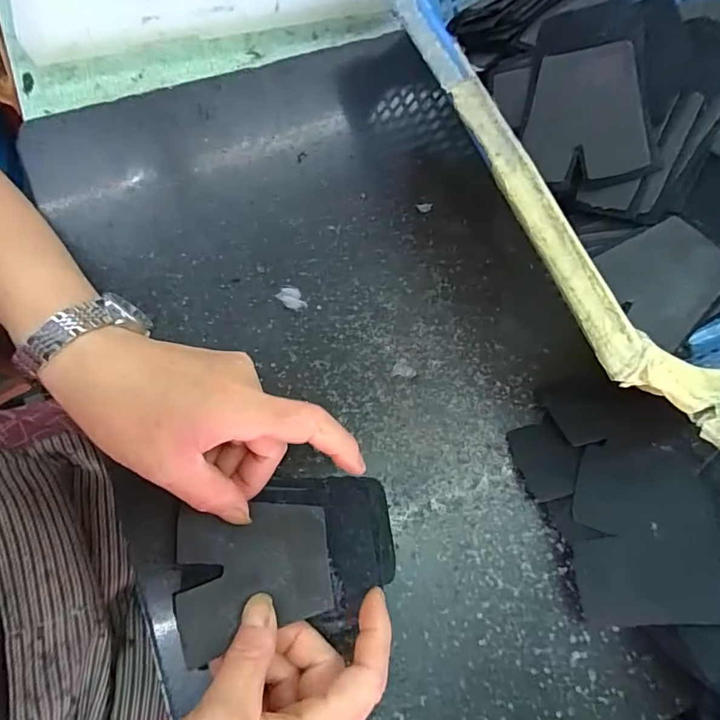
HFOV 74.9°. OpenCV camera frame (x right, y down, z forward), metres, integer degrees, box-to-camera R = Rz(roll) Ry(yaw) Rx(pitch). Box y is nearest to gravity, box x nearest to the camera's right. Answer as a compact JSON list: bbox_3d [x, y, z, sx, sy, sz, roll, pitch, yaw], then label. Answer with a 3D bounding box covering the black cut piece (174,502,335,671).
[{"bbox_3d":[-0.053,0.107,0.235,0.074,0.004,0.065,-6,70,-6],"label":"black cut piece"}]

